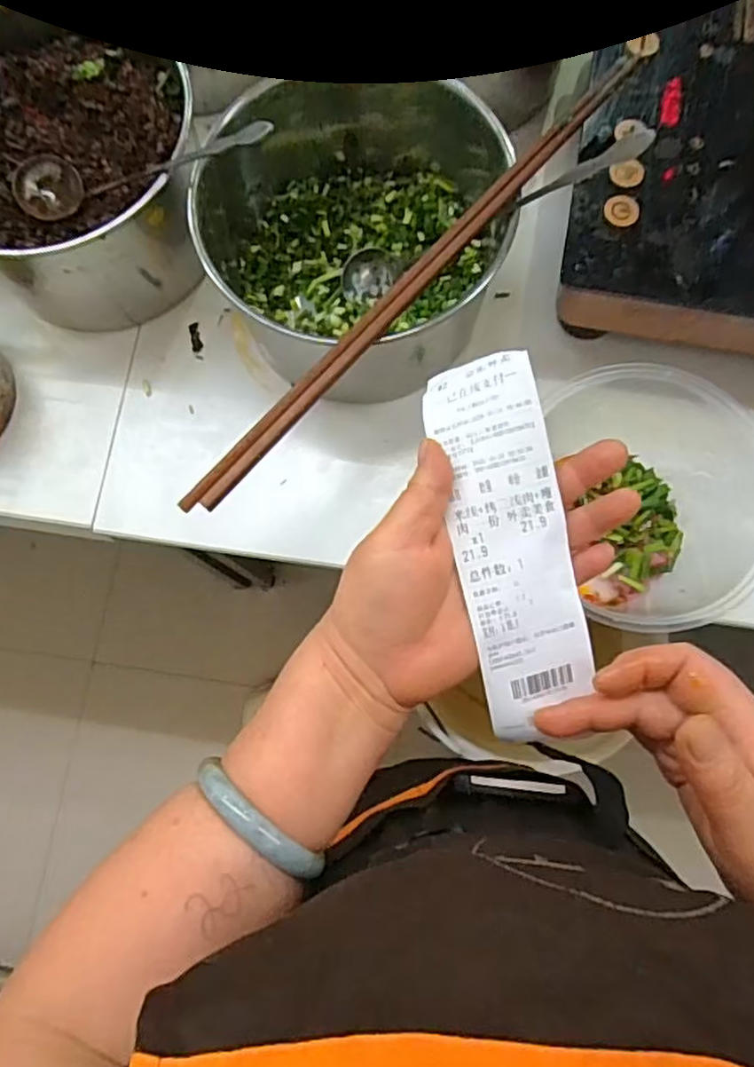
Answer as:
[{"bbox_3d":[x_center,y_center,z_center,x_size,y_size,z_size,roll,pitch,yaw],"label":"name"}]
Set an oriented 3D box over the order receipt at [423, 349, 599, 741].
[{"bbox_3d":[0.065,0.007,0.319,0.051,0.025,0.179,-11,93,-1],"label":"order receipt"}]

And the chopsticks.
[{"bbox_3d":[0.032,-0.163,0.414,0.023,0.012,0.403,42,82,9],"label":"chopsticks"}]

